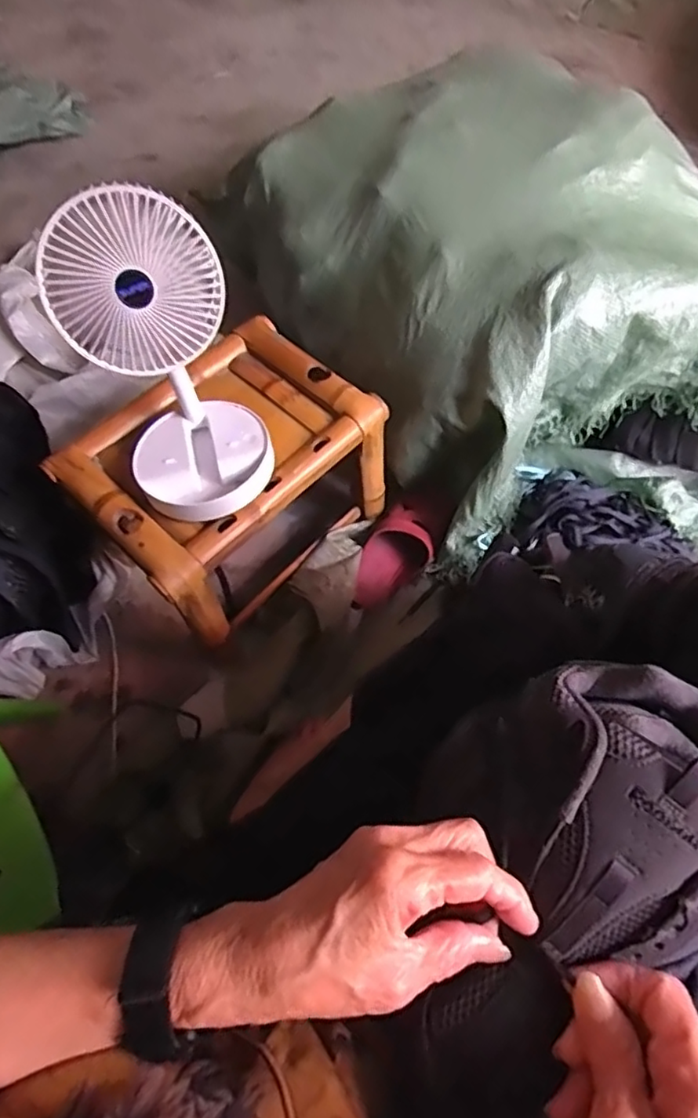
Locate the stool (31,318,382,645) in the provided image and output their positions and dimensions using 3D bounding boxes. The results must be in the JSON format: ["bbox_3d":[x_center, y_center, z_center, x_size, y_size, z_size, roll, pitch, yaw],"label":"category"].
[{"bbox_3d":[-0.163,-0.107,0.847,0.266,0.204,0.349,39,69,20],"label":"stool"}]

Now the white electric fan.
[{"bbox_3d":[-0.178,-0.183,0.623,0.151,0.285,0.166,-25,63,-12],"label":"white electric fan"}]

